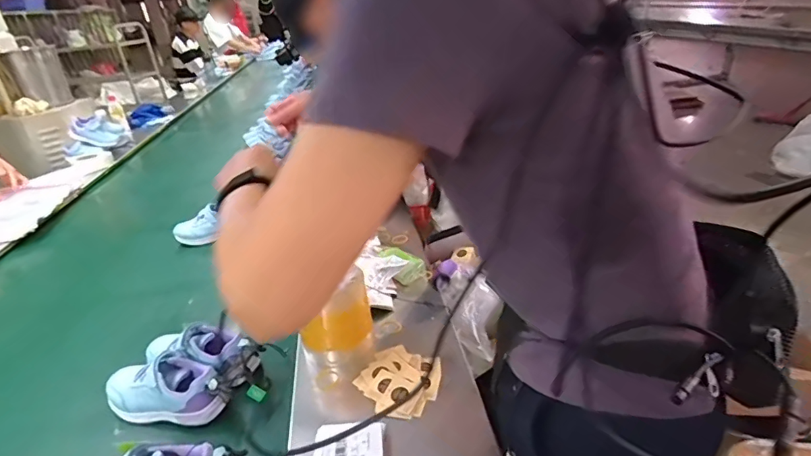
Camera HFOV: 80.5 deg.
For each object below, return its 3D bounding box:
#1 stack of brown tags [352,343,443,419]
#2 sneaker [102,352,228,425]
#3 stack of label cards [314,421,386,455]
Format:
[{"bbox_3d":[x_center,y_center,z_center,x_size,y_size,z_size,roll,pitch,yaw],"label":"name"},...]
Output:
[{"bbox_3d":[-0.007,0.201,0.644,0.109,0.011,0.106,15,32,34],"label":"stack of brown tags"},{"bbox_3d":[-0.326,0.218,0.656,0.181,0.057,0.077,0,26,9],"label":"sneaker"},{"bbox_3d":[-0.064,0.251,0.551,0.082,0.019,0.052,-5,26,0],"label":"stack of label cards"}]

